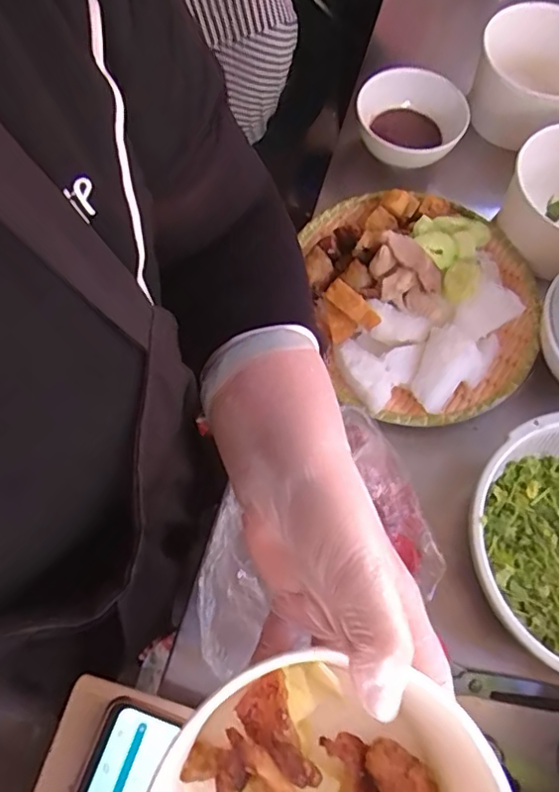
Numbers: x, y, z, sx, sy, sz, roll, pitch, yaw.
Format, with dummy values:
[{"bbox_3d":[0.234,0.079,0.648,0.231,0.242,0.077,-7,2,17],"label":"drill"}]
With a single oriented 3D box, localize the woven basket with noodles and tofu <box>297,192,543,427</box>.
[{"bbox_3d":[0.134,-0.096,0.525,0.225,0.052,0.236,-6,68,-4],"label":"woven basket with noodles and tofu"}]

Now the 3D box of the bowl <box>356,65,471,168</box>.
[{"bbox_3d":[0.136,-0.287,0.598,0.111,0.054,0.115,1,68,-1],"label":"bowl"}]

